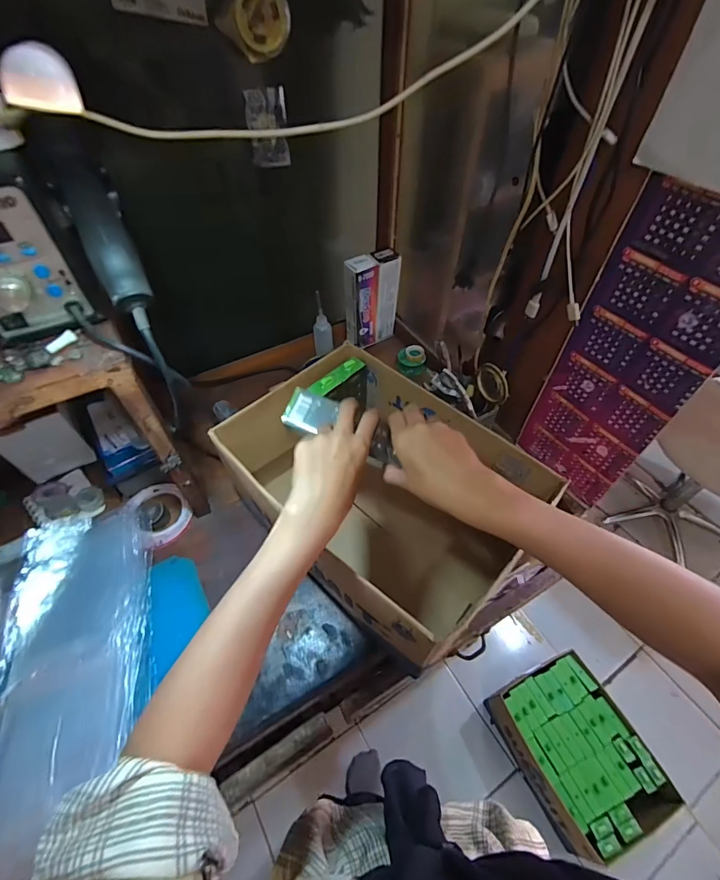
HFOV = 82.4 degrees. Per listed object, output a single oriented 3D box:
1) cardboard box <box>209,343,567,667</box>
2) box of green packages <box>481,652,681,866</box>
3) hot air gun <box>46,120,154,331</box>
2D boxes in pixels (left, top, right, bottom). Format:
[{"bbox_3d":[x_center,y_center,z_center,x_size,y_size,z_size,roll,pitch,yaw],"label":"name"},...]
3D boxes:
[{"bbox_3d":[0.032,0.092,0.545,0.365,0.217,0.245,37,61,25],"label":"cardboard box"},{"bbox_3d":[0.514,0.740,0.995,0.248,0.136,0.332,-21,55,-16],"label":"box of green packages"},{"bbox_3d":[-0.222,-0.179,0.355,0.040,0.045,0.175,-22,91,-16],"label":"hot air gun"}]

